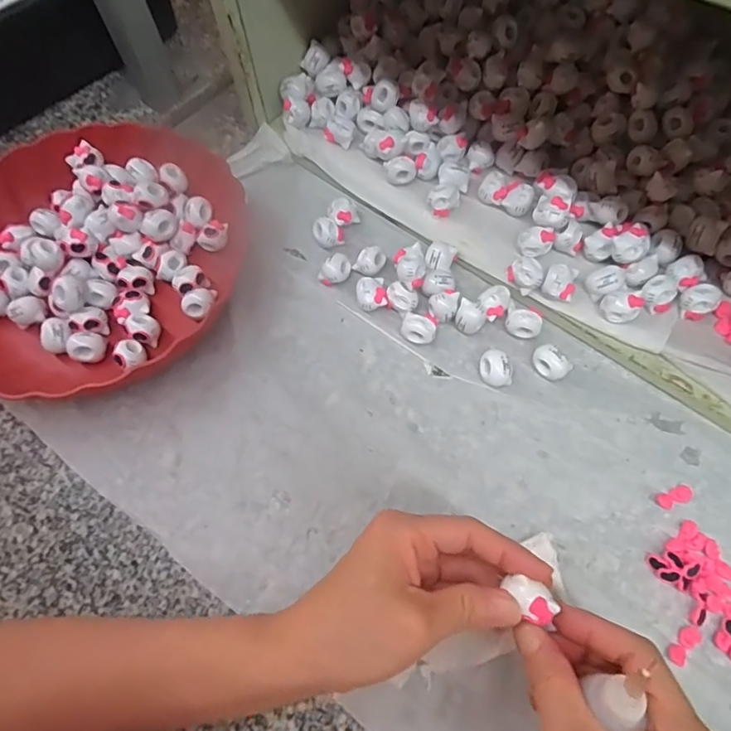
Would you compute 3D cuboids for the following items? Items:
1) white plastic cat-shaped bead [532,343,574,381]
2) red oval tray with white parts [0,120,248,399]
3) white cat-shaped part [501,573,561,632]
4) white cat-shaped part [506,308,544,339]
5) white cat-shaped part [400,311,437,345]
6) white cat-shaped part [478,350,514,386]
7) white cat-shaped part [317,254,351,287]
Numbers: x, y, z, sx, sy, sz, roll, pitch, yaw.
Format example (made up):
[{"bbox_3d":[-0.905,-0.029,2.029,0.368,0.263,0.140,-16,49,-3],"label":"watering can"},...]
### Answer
[{"bbox_3d":[0.132,0.000,0.369,0.028,0.019,0.020,22,68,12],"label":"white plastic cat-shaped bead"},{"bbox_3d":[-0.217,-0.086,0.411,0.231,0.044,0.240,4,66,5],"label":"red oval tray with white parts"},{"bbox_3d":[0.080,0.114,0.251,0.025,0.008,0.015,26,69,14],"label":"white cat-shaped part"},{"bbox_3d":[0.116,-0.030,0.383,0.024,0.018,0.018,22,68,12],"label":"white cat-shaped part"},{"bbox_3d":[0.039,-0.025,0.386,0.025,0.019,0.017,25,69,14],"label":"white cat-shaped part"},{"bbox_3d":[0.093,0.004,0.369,0.024,0.019,0.021,20,68,12],"label":"white cat-shaped part"},{"bbox_3d":[-0.023,-0.074,0.411,0.027,0.020,0.016,-37,69,-13],"label":"white cat-shaped part"}]

